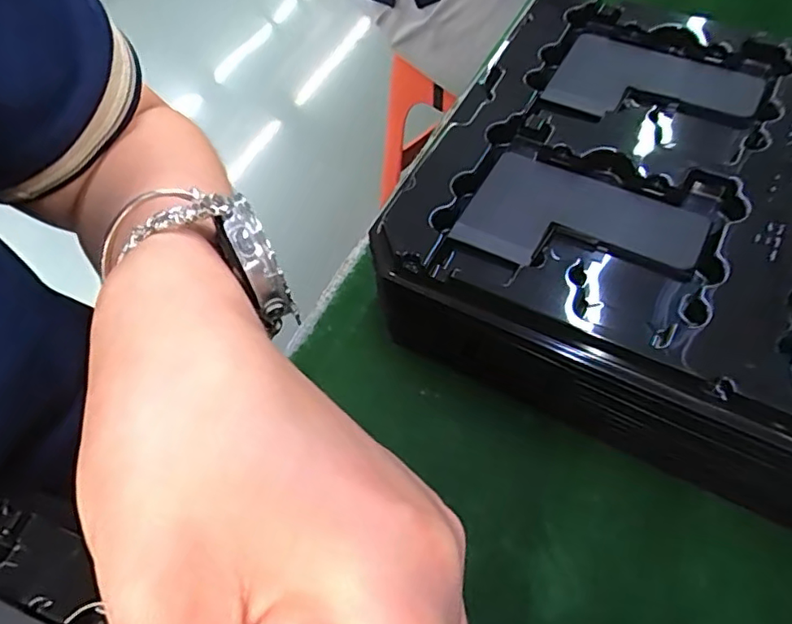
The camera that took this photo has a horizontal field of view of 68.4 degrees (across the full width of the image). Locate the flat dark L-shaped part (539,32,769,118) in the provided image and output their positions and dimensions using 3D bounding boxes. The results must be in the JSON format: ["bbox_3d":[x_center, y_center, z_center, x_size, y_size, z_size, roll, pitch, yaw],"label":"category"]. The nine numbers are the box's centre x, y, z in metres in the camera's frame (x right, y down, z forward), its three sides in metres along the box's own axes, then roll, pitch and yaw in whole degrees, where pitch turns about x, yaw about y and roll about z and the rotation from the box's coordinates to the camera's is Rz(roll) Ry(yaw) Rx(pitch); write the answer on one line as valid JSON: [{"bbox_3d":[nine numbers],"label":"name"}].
[{"bbox_3d":[0.128,-0.112,0.292,0.093,0.007,0.059,26,63,19],"label":"flat dark L-shaped part"}]

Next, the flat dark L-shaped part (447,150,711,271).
[{"bbox_3d":[0.078,-0.037,0.250,0.095,0.005,0.057,24,63,18],"label":"flat dark L-shaped part"}]

